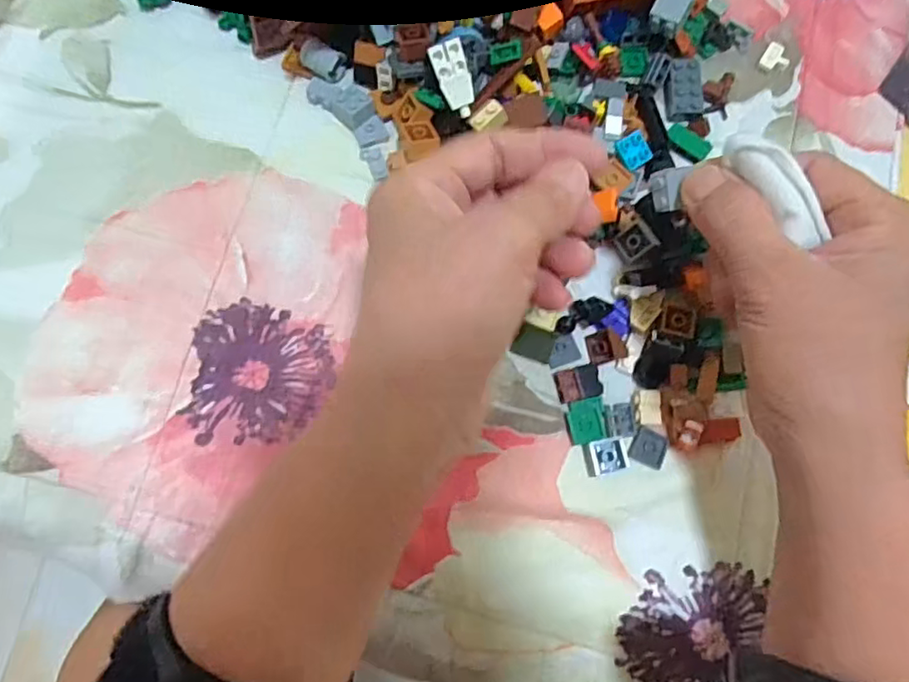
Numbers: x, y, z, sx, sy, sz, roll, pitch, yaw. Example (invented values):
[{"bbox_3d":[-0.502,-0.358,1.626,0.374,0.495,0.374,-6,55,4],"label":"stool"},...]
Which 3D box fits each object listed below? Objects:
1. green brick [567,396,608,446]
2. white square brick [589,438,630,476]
[{"bbox_3d":[0.063,0.038,0.290,0.018,0.004,0.020,-11,83,-5],"label":"green brick"},{"bbox_3d":[0.073,0.054,0.286,0.017,0.004,0.015,-9,83,-5],"label":"white square brick"}]

